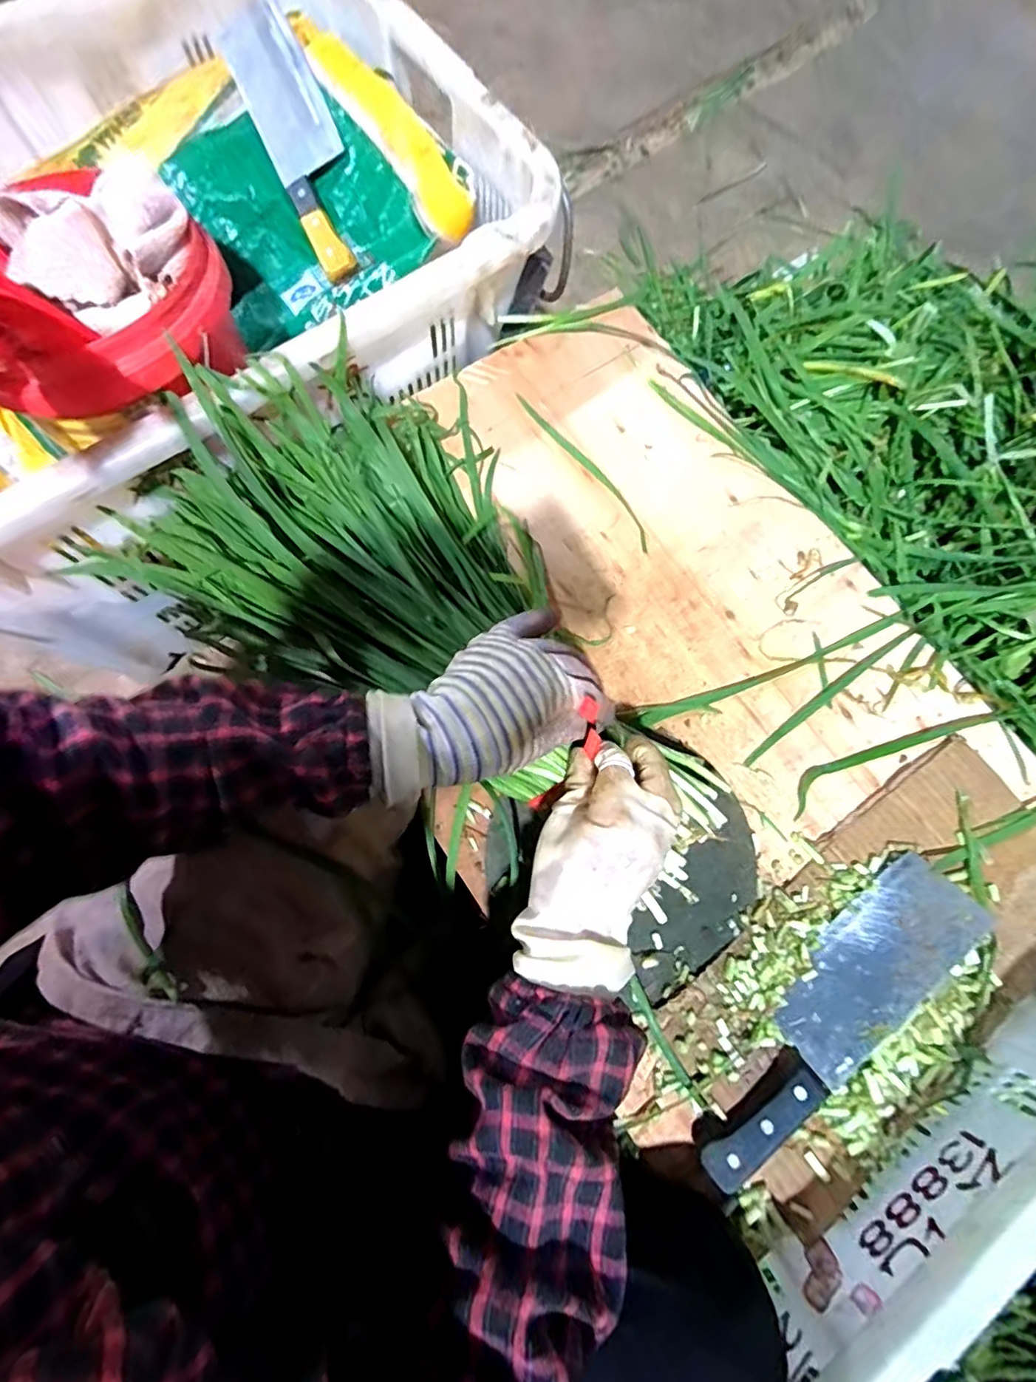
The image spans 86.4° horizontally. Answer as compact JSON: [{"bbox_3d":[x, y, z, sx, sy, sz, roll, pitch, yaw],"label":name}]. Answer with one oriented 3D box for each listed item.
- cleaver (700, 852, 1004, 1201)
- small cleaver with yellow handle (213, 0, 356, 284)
[{"bbox_3d":[0.232,0.237,0.409,0.272,0.014,0.072,-39,61,-8],"label":"cleaver"},{"bbox_3d":[-0.208,-0.528,0.526,0.070,0.018,0.278,-26,87,10],"label":"small cleaver with yellow handle"}]

